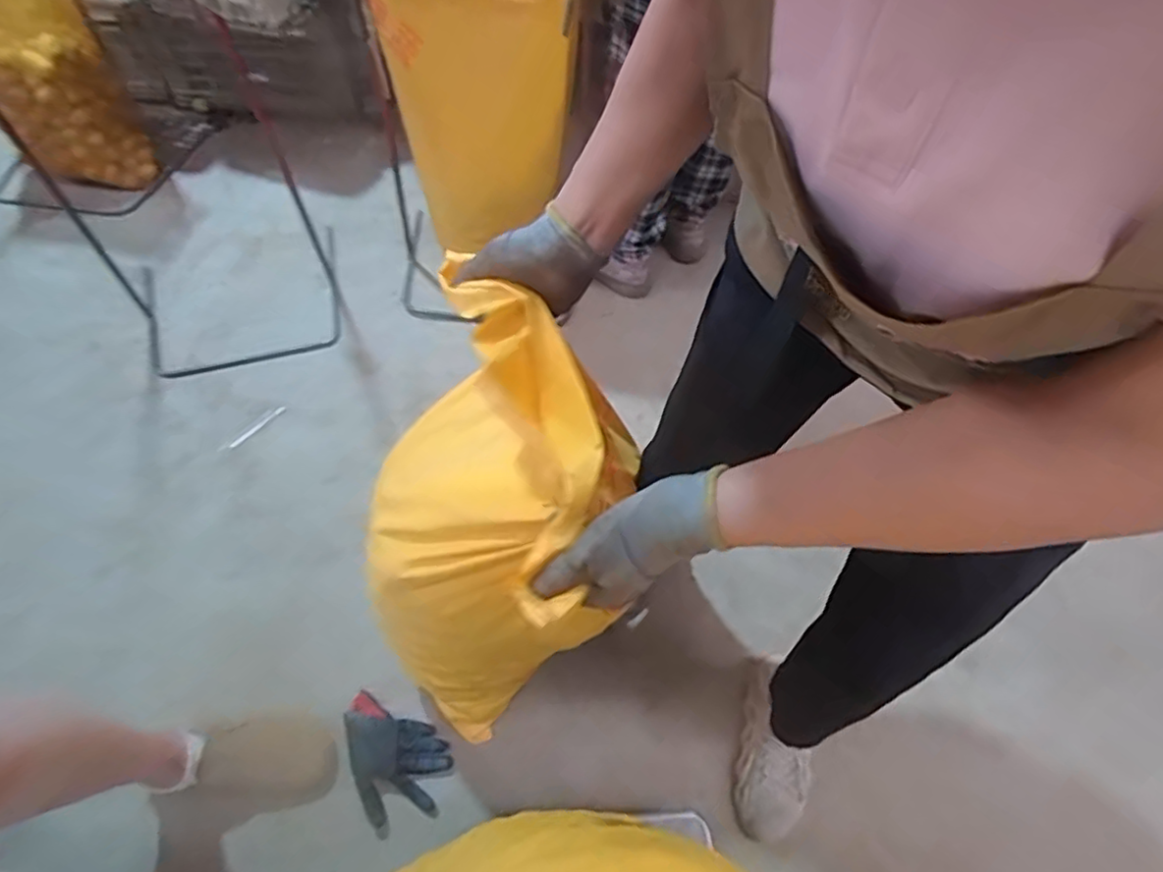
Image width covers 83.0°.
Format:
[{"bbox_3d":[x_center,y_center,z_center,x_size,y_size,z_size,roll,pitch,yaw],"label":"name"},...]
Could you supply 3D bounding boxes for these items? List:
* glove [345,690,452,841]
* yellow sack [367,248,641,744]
[{"bbox_3d":[-0.263,0.455,0.947,0.124,0.051,0.177,-18,60,-15],"label":"glove"},{"bbox_3d":[-0.114,0.157,0.748,0.203,0.616,0.316,-24,62,-18],"label":"yellow sack"}]

